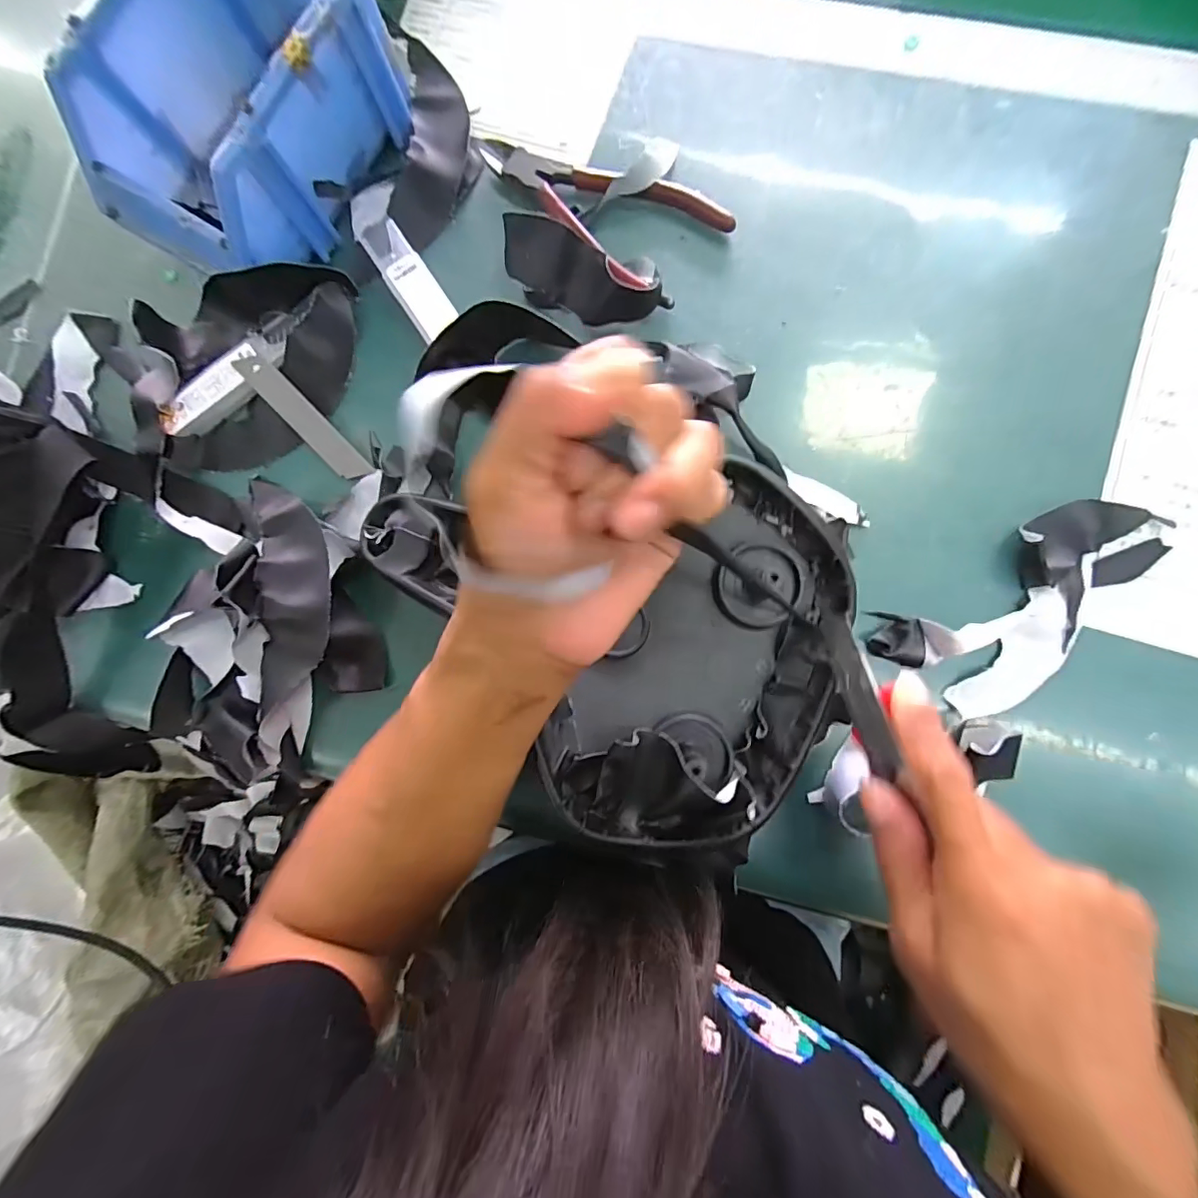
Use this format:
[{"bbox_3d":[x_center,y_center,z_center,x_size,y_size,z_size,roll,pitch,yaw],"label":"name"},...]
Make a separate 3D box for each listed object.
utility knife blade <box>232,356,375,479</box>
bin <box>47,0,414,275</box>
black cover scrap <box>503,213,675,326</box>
[{"bbox_3d":[-0.181,-0.111,0.312,0.017,0.004,0.100,-44,91,-7],"label":"utility knife blade"},{"bbox_3d":[-0.202,-0.279,0.288,0.121,0.072,0.174,35,88,5],"label":"bin"},{"bbox_3d":[-0.009,-0.189,0.298,0.101,0.026,0.036,17,86,4],"label":"black cover scrap"}]

